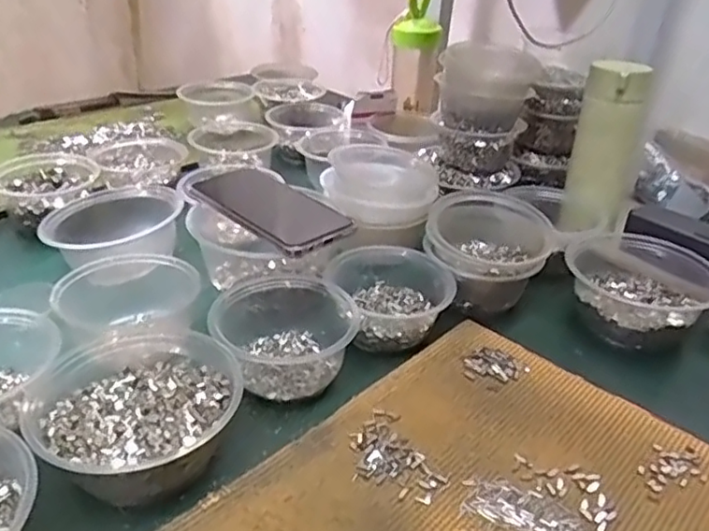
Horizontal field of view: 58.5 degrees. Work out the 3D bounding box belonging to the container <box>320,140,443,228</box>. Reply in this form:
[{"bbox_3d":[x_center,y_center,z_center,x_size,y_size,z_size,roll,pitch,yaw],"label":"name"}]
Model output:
[{"bbox_3d":[0.029,-0.088,0.672,0.119,0.038,0.135,12,32,13],"label":"container"}]

